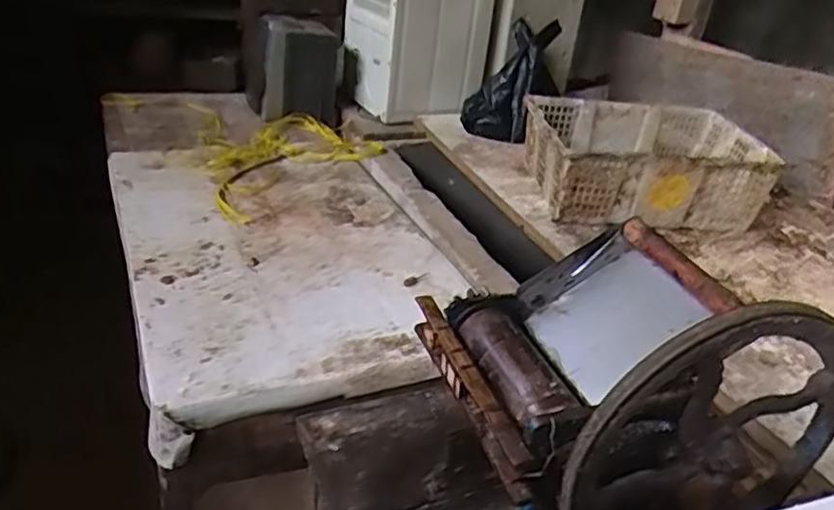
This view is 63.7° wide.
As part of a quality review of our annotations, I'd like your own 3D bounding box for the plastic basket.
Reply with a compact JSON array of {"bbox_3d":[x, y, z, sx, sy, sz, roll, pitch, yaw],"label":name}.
[{"bbox_3d":[0.501,-0.213,1.533,0.482,0.163,0.406,5,30,-5],"label":"plastic basket"}]

